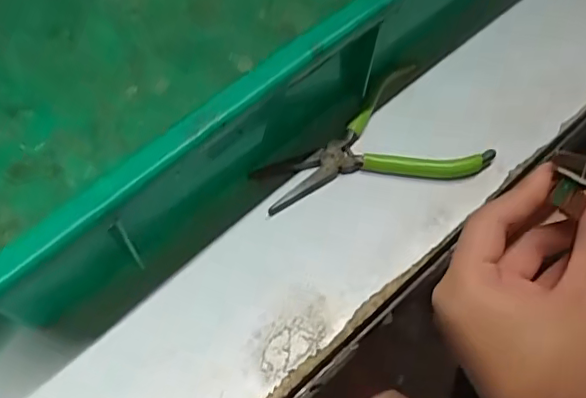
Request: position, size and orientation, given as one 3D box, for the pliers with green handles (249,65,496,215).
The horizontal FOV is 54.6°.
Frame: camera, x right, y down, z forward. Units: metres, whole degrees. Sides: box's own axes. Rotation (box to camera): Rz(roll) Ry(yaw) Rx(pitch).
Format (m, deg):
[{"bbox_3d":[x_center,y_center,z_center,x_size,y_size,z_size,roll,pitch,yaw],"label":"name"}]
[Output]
[{"bbox_3d":[0.038,-0.023,0.298,0.111,0.015,0.073,-27,65,-14],"label":"pliers with green handles"}]

